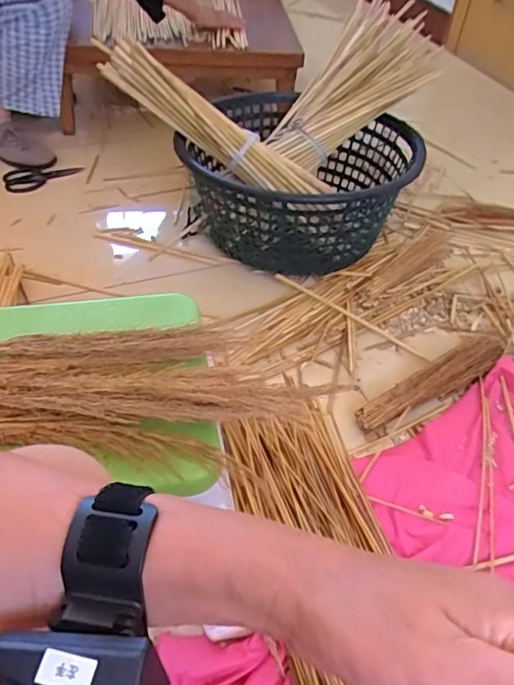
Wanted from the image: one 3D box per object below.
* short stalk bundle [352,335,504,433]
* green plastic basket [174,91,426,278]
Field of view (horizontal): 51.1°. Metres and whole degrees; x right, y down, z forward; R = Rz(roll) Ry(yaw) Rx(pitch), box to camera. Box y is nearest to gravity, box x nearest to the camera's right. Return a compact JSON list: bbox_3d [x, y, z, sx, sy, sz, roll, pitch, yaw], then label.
[{"bbox_3d":[0.305,0.065,0.919,0.317,0.049,0.056,-22,52,-25],"label":"short stalk bundle"},{"bbox_3d":[0.089,-0.342,1.178,0.468,0.232,0.485,2,47,-3],"label":"green plastic basket"}]

